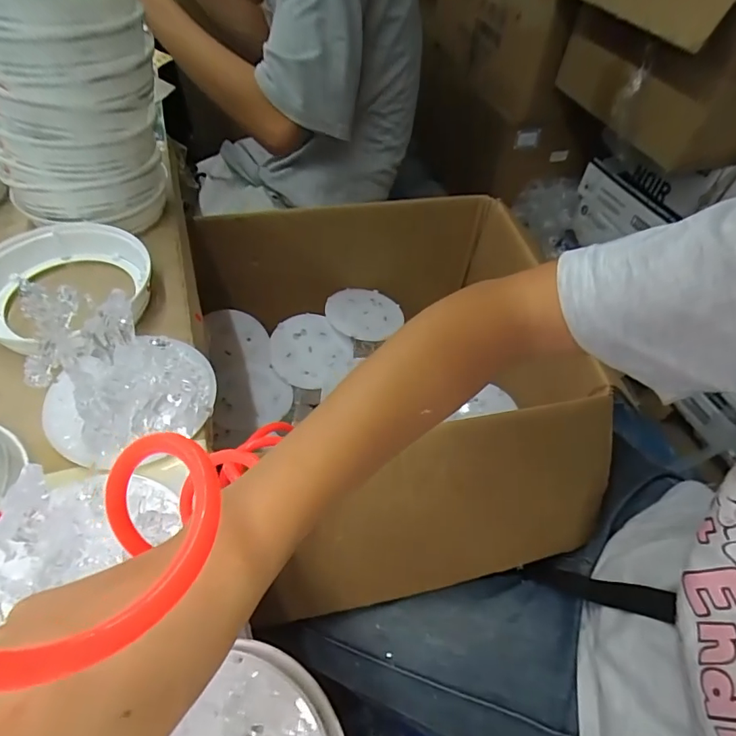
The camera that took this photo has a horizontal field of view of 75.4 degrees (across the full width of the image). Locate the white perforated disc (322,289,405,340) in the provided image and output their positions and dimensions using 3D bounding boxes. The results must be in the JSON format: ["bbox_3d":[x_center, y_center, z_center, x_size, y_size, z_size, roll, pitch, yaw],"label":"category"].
[{"bbox_3d":[-0.009,-0.095,0.800,0.112,0.008,0.119,8,52,-10],"label":"white perforated disc"}]

